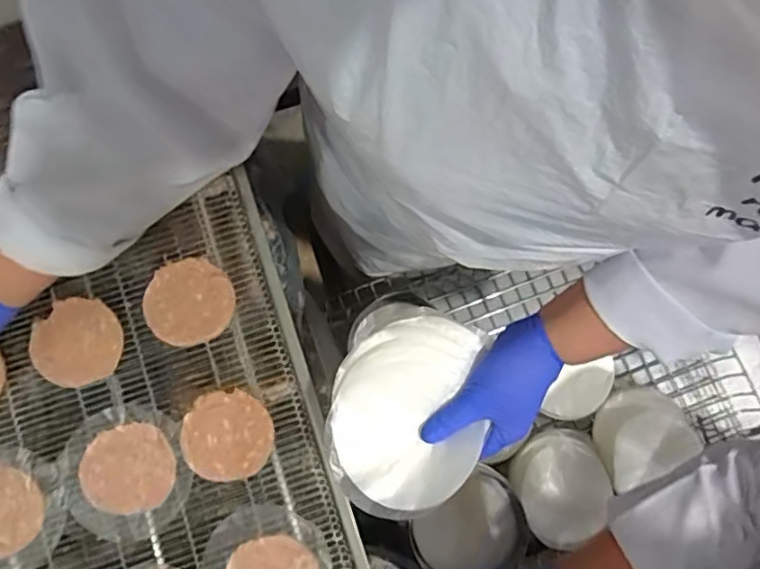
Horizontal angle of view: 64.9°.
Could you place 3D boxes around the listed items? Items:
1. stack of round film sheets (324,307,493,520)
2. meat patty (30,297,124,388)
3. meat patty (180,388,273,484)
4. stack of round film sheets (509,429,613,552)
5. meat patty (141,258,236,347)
[{"bbox_3d":[0.020,0.103,0.492,0.118,0.021,0.162,10,77,3],"label":"stack of round film sheets"},{"bbox_3d":[-0.294,0.056,0.581,0.081,0.012,0.082,0,77,1],"label":"meat patty"},{"bbox_3d":[-0.146,0.145,0.572,0.084,0.008,0.083,0,77,1],"label":"meat patty"},{"bbox_3d":[0.244,0.265,0.799,0.128,0.045,0.132,-30,78,-6],"label":"stack of round film sheets"},{"bbox_3d":[-0.188,0.017,0.587,0.082,0.014,0.083,0,77,1],"label":"meat patty"}]

